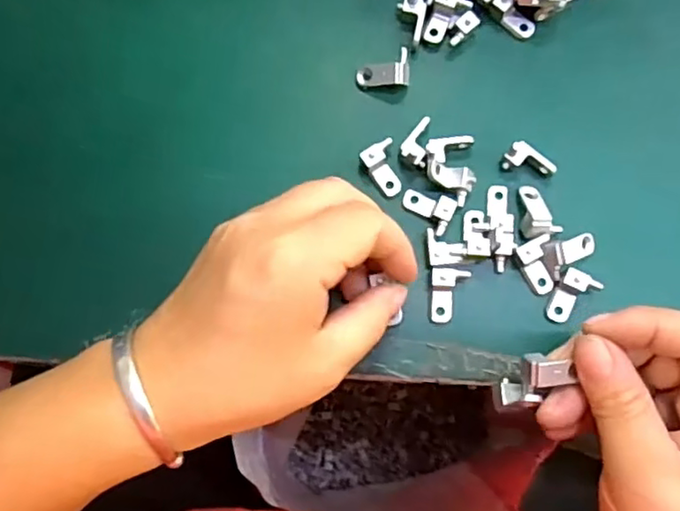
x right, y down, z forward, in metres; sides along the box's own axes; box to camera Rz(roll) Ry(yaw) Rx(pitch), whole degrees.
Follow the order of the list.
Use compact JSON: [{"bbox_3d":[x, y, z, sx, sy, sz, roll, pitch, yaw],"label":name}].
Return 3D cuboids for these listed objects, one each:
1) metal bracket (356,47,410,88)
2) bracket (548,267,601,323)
[{"bbox_3d":[0.020,-0.088,0.299,0.024,0.013,0.017,2,81,2],"label":"metal bracket"},{"bbox_3d":[0.104,0.020,0.280,0.017,0.009,0.024,24,83,5],"label":"bracket"}]

